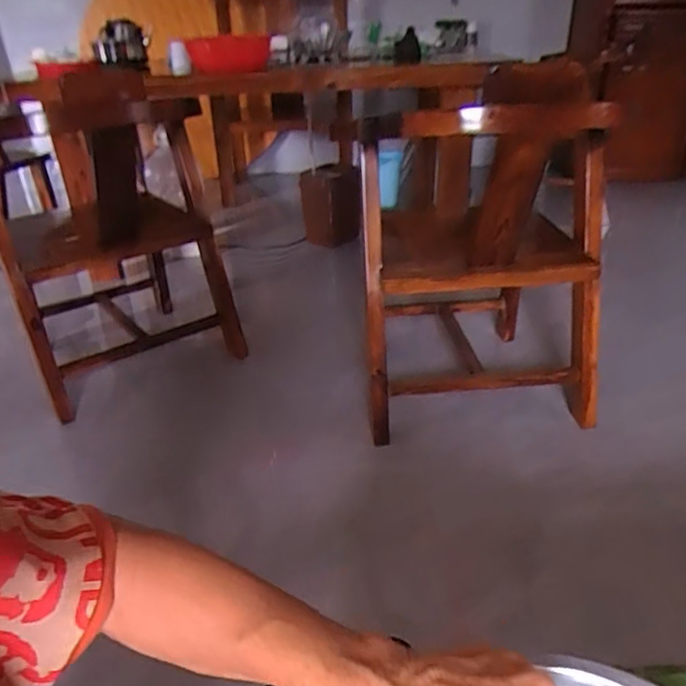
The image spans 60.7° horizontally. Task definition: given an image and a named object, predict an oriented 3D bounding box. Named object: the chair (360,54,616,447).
[{"bbox_3d":[0.297,-0.247,1.386,0.526,0.733,0.647,-4,30,-2],"label":"chair"}]

